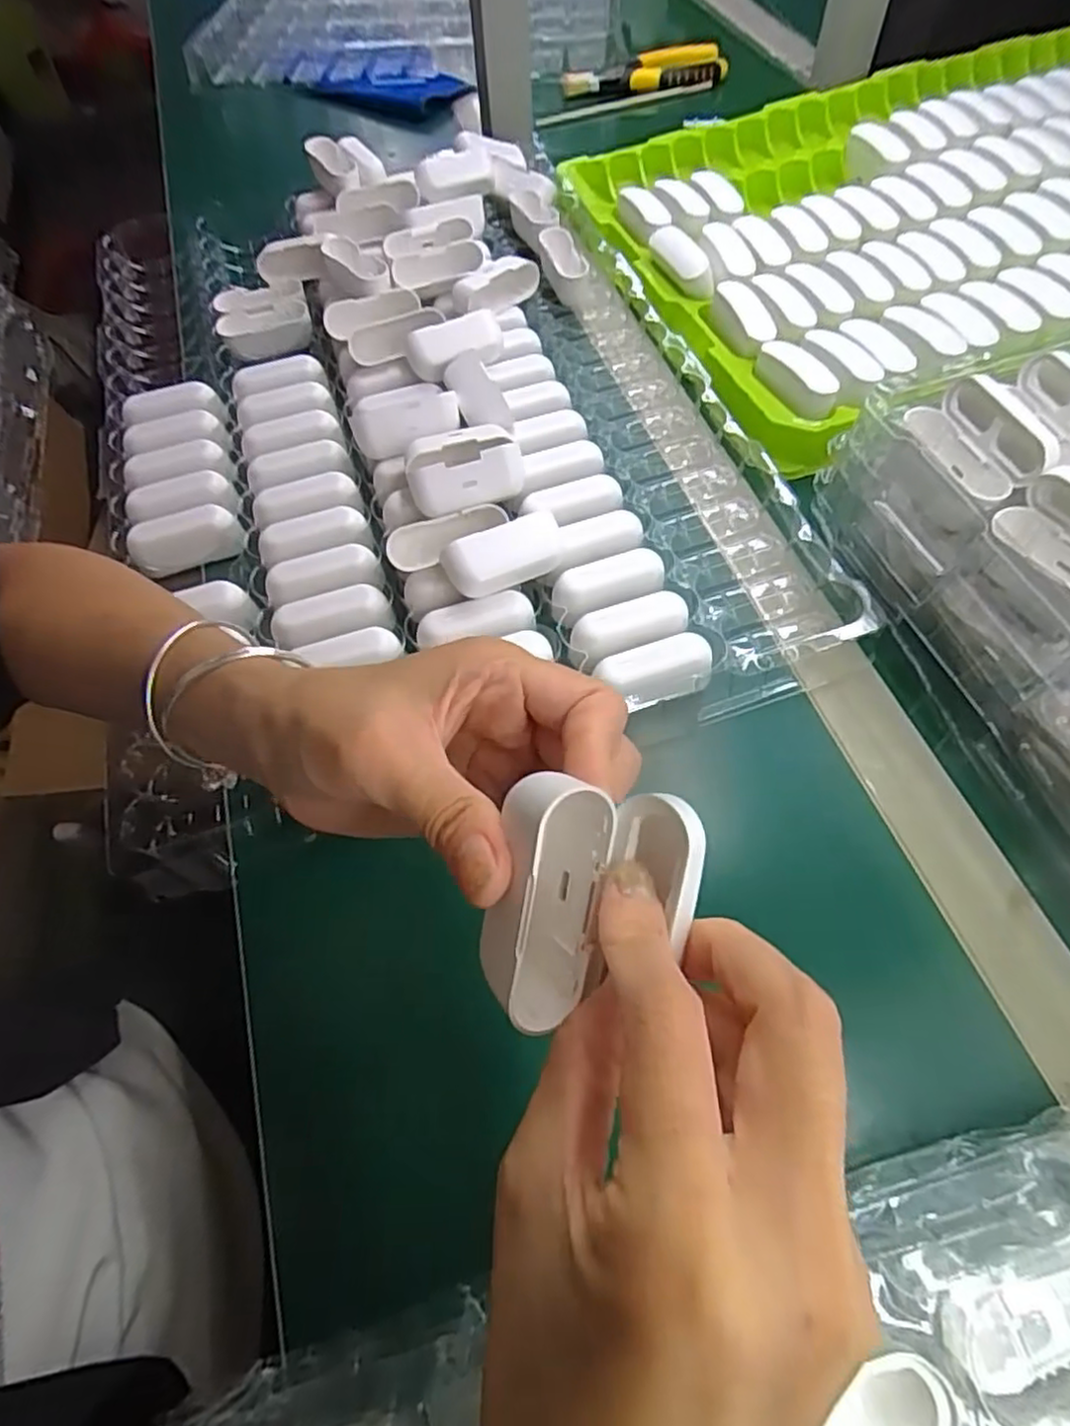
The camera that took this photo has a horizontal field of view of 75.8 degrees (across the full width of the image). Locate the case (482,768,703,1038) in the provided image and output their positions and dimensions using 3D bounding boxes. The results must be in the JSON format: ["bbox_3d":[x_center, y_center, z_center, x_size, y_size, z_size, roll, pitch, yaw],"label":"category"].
[{"bbox_3d":[0.014,0.053,0.179,0.054,0.035,0.065,1,89,35],"label":"case"}]

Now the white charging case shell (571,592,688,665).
[{"bbox_3d":[0.049,-0.040,0.361,0.060,0.025,0.028,-17,61,-6],"label":"white charging case shell"}]

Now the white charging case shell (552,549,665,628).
[{"bbox_3d":[0.040,-0.064,0.375,0.063,0.022,0.029,-20,61,-7],"label":"white charging case shell"}]

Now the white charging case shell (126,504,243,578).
[{"bbox_3d":[-0.213,-0.106,0.420,0.065,0.026,0.023,-14,61,-4],"label":"white charging case shell"}]

